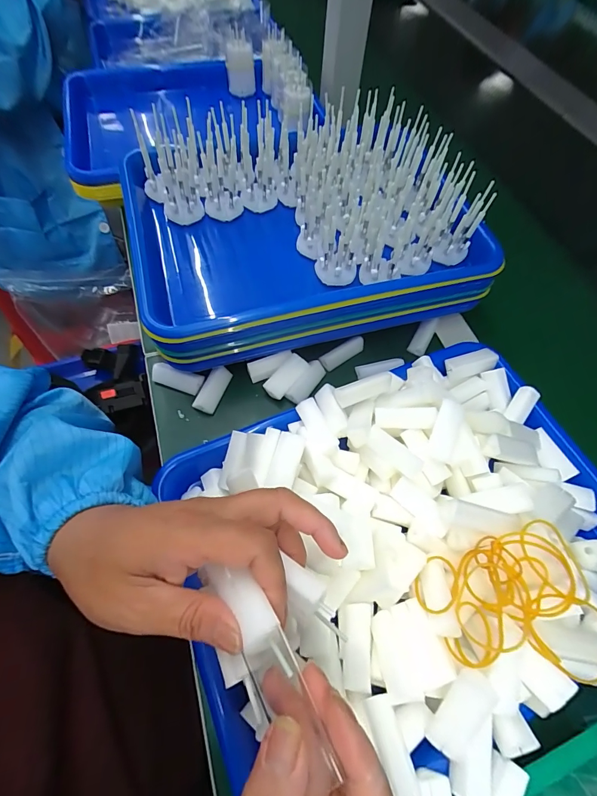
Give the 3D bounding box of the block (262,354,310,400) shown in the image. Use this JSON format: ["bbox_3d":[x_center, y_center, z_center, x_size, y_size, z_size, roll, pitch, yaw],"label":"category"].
[{"bbox_3d":[-0.012,-0.020,0.348,0.021,0.012,0.045,38,67,16],"label":"block"}]

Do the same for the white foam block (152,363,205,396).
[{"bbox_3d":[-0.114,-0.019,0.348,0.047,0.015,0.017,17,63,6],"label":"white foam block"}]

